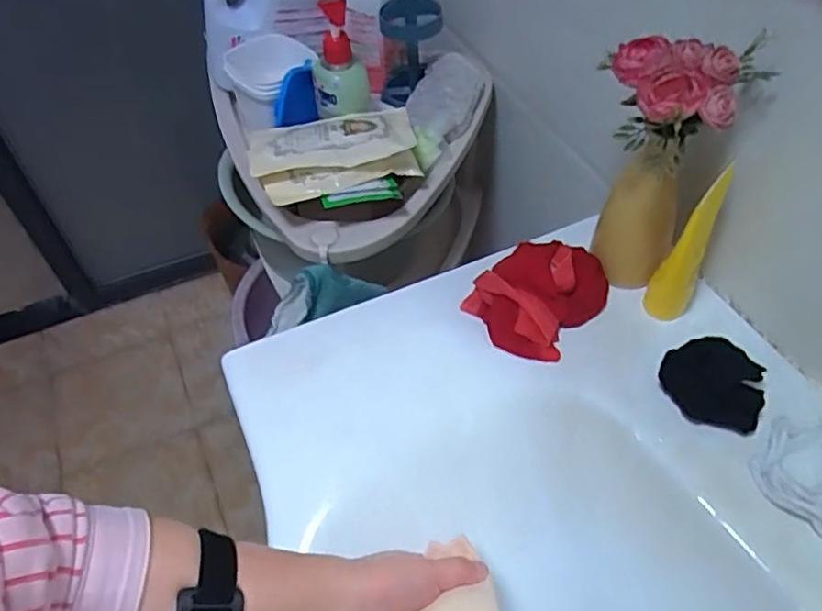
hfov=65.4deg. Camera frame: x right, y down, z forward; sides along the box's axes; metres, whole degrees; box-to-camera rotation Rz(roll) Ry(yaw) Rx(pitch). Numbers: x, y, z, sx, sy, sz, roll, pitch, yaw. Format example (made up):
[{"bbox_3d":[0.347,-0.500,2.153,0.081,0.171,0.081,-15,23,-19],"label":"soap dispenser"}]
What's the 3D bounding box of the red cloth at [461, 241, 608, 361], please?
[{"bbox_3d":[0.120,-0.016,0.592,0.097,0.046,0.127,36,60,26],"label":"red cloth"}]

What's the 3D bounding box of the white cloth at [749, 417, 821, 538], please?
[{"bbox_3d":[0.308,0.120,0.482,0.075,0.060,0.081,32,58,24],"label":"white cloth"}]

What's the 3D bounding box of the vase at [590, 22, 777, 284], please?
[{"bbox_3d":[0.197,-0.099,0.535,0.103,0.236,0.082,14,53,12],"label":"vase"}]

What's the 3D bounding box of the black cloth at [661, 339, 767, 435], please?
[{"bbox_3d":[0.249,0.062,0.534,0.080,0.039,0.060,15,53,12],"label":"black cloth"}]

